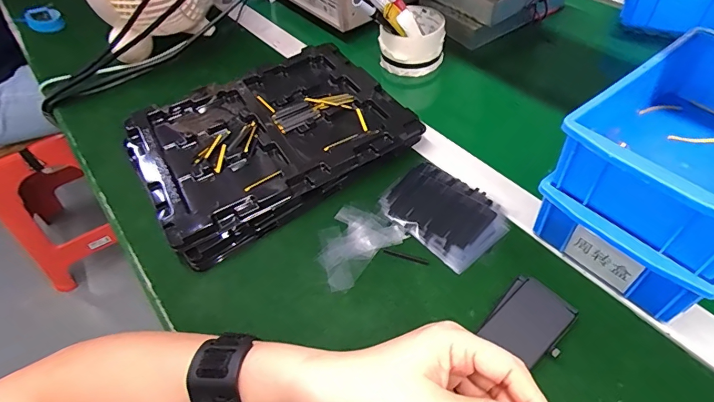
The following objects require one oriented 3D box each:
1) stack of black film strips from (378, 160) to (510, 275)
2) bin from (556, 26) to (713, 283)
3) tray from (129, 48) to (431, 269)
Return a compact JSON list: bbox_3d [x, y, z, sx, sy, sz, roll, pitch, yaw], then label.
[{"bbox_3d":[0.082,0.008,0.403,0.080,0.006,0.109,-36,57,-23],"label":"stack of black film strips"},{"bbox_3d":[0.261,-0.048,0.316,0.199,0.062,0.127,-33,54,-20],"label":"bin"},{"bbox_3d":[-0.091,-0.073,0.454,0.270,0.028,0.199,-29,55,-18],"label":"tray"}]

